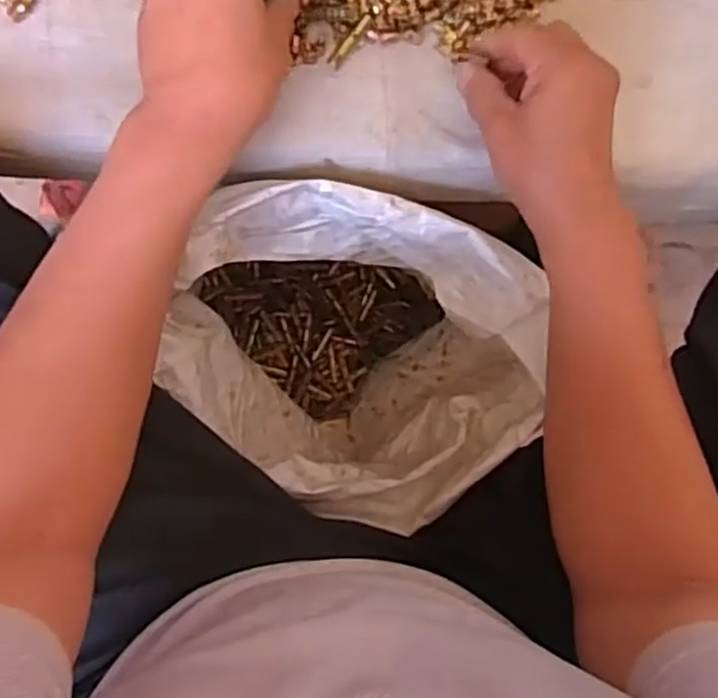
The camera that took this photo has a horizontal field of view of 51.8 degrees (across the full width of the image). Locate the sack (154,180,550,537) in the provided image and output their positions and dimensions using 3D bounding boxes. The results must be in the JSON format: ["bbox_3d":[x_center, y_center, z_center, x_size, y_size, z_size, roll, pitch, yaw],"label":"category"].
[{"bbox_3d":[-0.025,-0.006,0.673,0.262,0.386,0.218,38,86,-9],"label":"sack"}]

